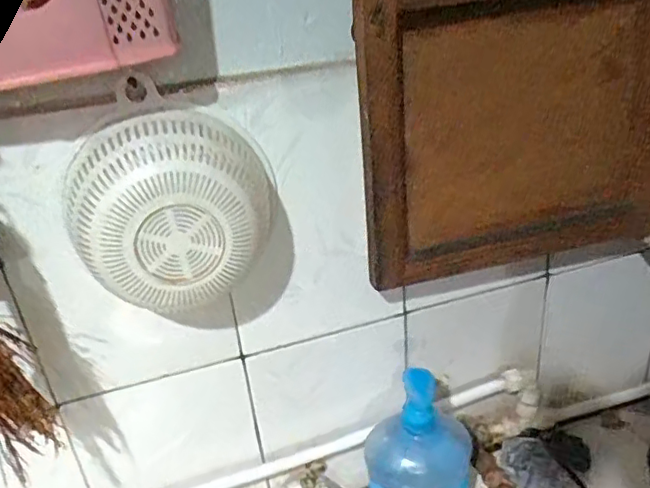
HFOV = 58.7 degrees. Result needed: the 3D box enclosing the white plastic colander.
[{"bbox_3d":[-0.136,-0.035,0.520,0.189,0.158,0.090,-12,27,-9],"label":"white plastic colander"}]

